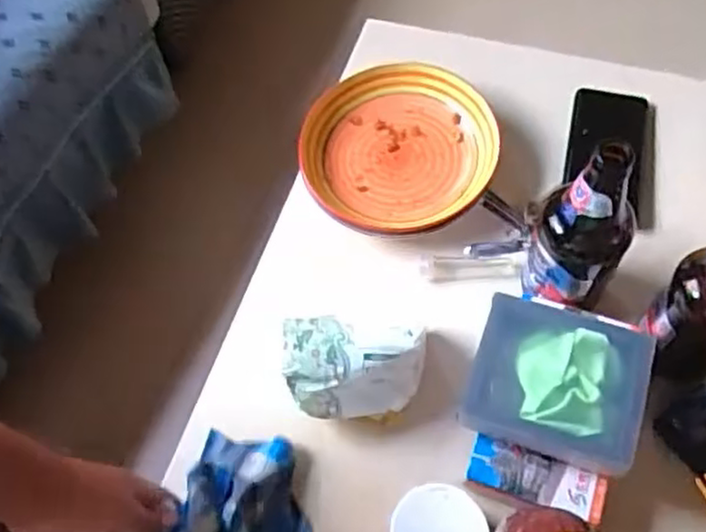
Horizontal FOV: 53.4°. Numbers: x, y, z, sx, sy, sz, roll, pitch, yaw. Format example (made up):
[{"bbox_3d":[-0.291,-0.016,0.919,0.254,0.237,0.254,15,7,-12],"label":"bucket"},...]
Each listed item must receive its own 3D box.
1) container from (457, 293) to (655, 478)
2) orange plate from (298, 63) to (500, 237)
[{"bbox_3d":[0.161,0.090,0.557,0.134,0.040,0.114,13,65,9],"label":"container"},{"bbox_3d":[0.047,-0.118,0.737,0.193,0.052,0.191,-1,64,3],"label":"orange plate"}]

